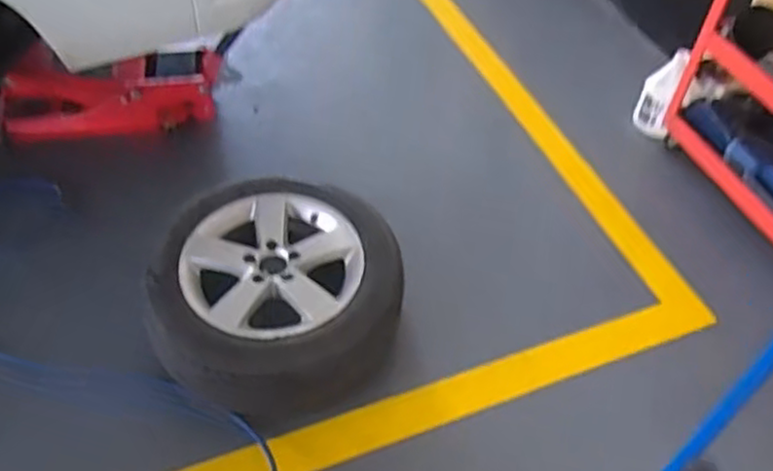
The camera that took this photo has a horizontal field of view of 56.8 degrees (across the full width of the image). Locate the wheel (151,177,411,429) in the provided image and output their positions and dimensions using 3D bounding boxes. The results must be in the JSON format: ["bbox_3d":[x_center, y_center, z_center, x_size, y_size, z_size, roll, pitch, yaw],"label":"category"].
[{"bbox_3d":[-0.235,0.110,1.642,0.505,0.184,0.512,4,44,2],"label":"wheel"}]

